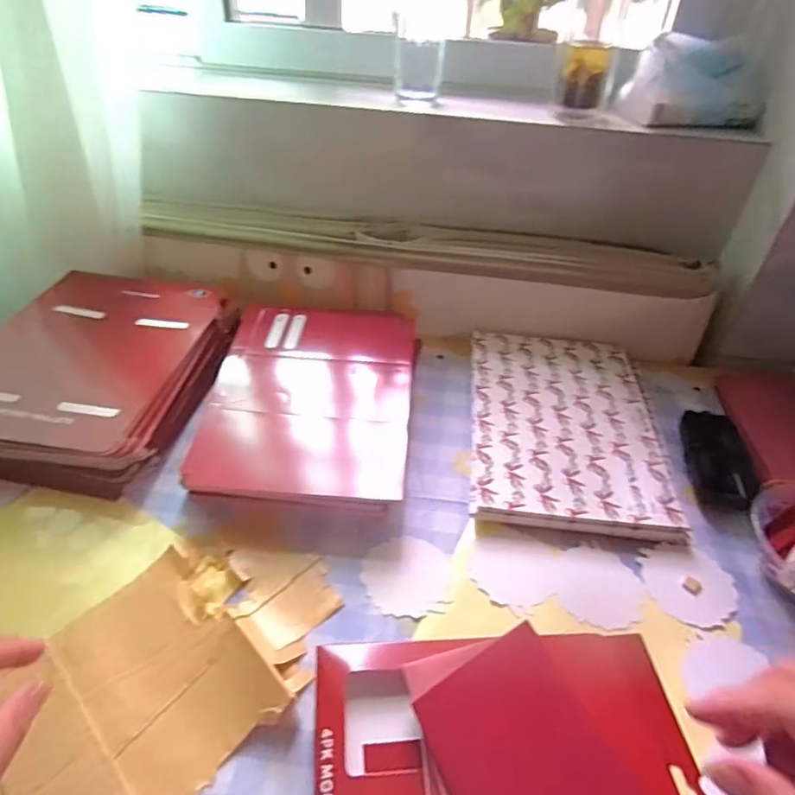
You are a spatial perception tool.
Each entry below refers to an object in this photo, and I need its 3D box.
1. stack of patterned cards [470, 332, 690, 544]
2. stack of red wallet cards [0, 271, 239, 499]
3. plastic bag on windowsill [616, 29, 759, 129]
[{"bbox_3d":[0.171,0.026,0.557,0.190,0.025,0.257,6,42,4],"label":"stack of patterned cards"},{"bbox_3d":[-0.307,-0.037,0.567,0.228,0.060,0.293,5,42,2],"label":"stack of red wallet cards"},{"bbox_3d":[0.331,-0.355,0.614,0.140,0.074,0.075,-3,42,-6],"label":"plastic bag on windowsill"}]

